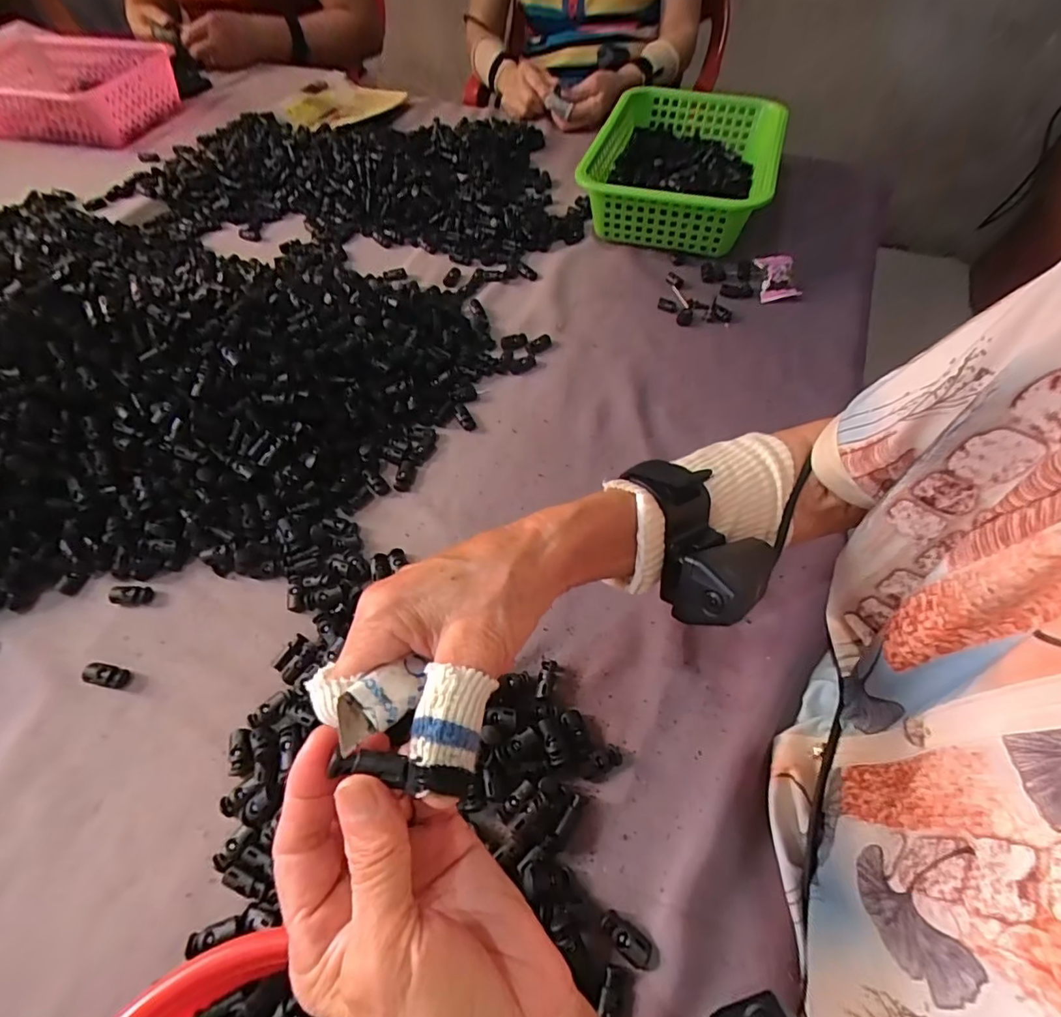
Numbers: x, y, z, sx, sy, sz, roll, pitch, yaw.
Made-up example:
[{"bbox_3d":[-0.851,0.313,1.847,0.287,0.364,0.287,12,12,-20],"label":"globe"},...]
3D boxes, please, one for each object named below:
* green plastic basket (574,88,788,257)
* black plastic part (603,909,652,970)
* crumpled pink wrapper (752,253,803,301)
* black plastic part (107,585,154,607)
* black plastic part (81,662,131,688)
[{"bbox_3d":[0.200,-0.442,0.677,0.212,0.082,0.317,16,59,10],"label":"green plastic basket"},{"bbox_3d":[0.052,0.235,0.283,0.029,0.005,0.014,33,63,19],"label":"black plastic part"},{"bbox_3d":[0.283,-0.265,0.598,0.041,0.022,0.061,1,57,1],"label":"crumpled pink wrapper"},{"bbox_3d":[-0.307,0.066,0.397,0.033,0.008,0.016,4,57,3],"label":"black plastic part"},{"bbox_3d":[-0.298,0.116,0.364,0.032,0.008,0.014,9,58,6],"label":"black plastic part"}]

